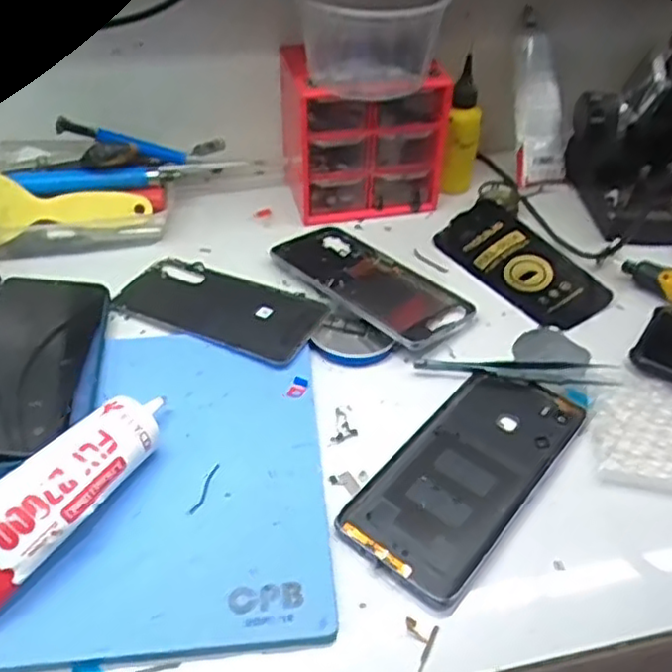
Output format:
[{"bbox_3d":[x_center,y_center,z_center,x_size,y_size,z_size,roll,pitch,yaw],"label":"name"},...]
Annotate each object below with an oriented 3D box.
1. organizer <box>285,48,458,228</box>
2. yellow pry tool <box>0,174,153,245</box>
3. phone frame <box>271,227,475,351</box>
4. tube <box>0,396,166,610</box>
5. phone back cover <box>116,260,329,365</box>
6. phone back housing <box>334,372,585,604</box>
[{"bbox_3d":[0.026,-0.183,0.601,0.136,0.112,0.102,-8,44,-9],"label":"organizer"},{"bbox_3d":[-0.215,-0.097,0.547,0.123,0.051,0.008,3,-1,-12],"label":"yellow pry tool"},{"bbox_3d":[0.025,-0.042,0.528,0.167,0.012,0.078,35,38,31],"label":"phone frame"},{"bbox_3d":[-0.146,0.086,0.357,0.043,0.045,0.156,26,49,24],"label":"tube"},{"bbox_3d":[-0.086,-0.024,0.504,0.152,0.006,0.076,17,41,21],"label":"phone back cover"},{"bbox_3d":[0.080,0.075,0.404,0.076,0.011,0.172,29,51,27],"label":"phone back housing"}]

